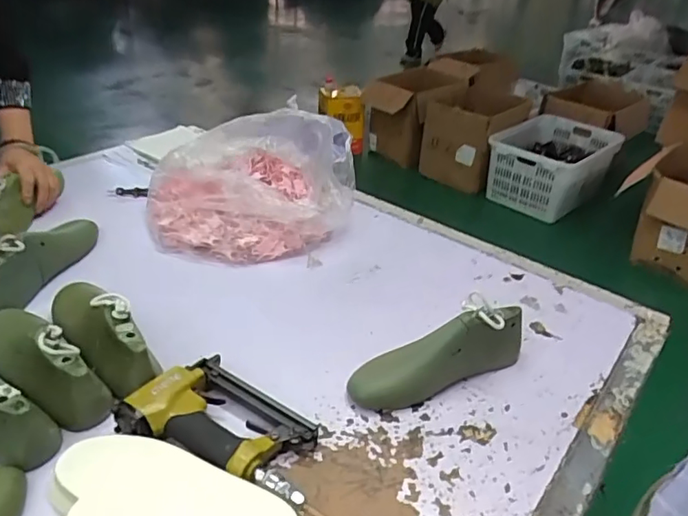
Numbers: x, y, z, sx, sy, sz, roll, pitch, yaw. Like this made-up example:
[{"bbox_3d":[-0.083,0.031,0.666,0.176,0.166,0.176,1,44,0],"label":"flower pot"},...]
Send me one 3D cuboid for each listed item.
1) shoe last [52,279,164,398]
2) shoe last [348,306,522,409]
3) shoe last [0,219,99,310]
[{"bbox_3d":[-0.327,0.077,0.705,0.064,0.087,0.251,-21,40,-34],"label":"shoe last"},{"bbox_3d":[0.126,0.127,0.700,0.253,0.080,0.073,-19,40,-12],"label":"shoe last"},{"bbox_3d":[-0.467,-0.002,0.843,0.061,0.096,0.243,6,21,0],"label":"shoe last"}]

